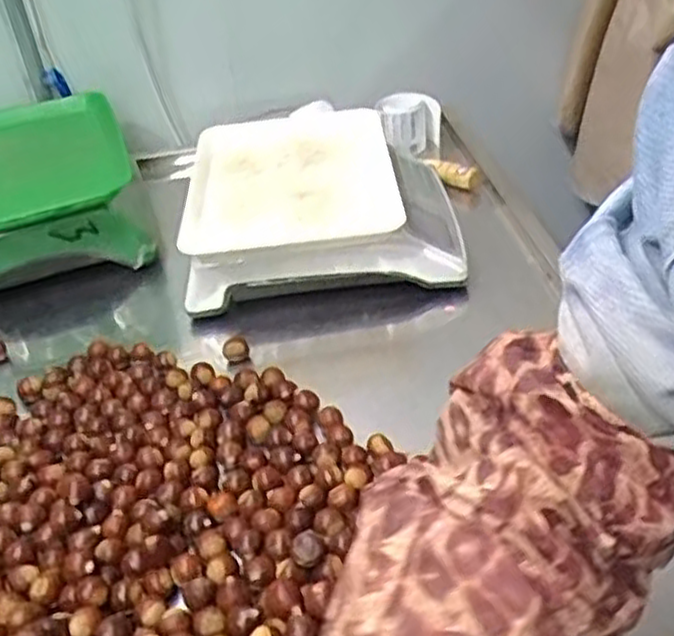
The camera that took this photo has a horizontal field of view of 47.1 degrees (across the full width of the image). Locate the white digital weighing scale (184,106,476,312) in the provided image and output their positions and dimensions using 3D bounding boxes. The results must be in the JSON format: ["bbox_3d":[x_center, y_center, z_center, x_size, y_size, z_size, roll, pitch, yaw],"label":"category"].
[{"bbox_3d":[-0.015,-0.134,0.860,0.279,0.092,0.303,-5,36,2],"label":"white digital weighing scale"}]

